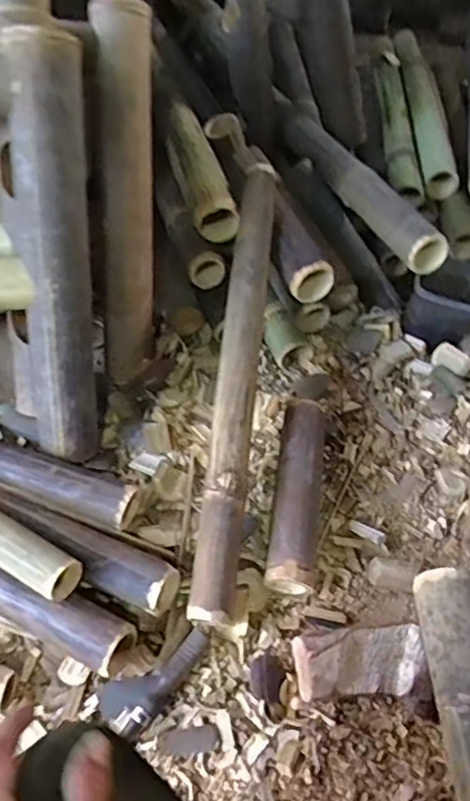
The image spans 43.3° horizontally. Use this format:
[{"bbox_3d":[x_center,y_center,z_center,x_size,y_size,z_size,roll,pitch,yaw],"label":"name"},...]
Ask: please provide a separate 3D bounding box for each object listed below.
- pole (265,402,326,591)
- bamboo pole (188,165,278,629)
[{"bbox_3d":[0.083,0.120,0.779,0.059,0.065,0.254,8,51,4],"label":"pole"},{"bbox_3d":[0.006,-0.049,0.797,0.057,0.053,0.658,6,68,2],"label":"bamboo pole"}]

